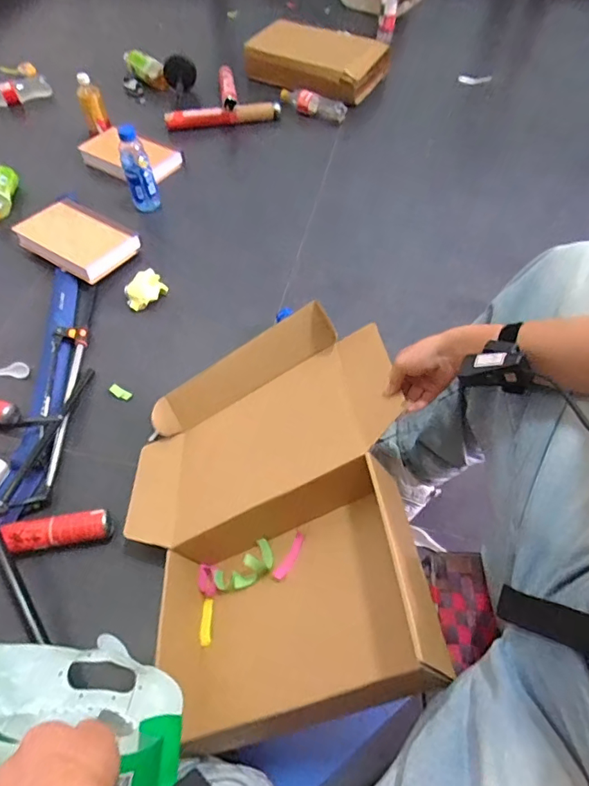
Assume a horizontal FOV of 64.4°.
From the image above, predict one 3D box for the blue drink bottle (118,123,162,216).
[{"bbox_3d":[-0.409,-0.583,1.220,0.069,0.223,0.057,-18,59,-12],"label":"blue drink bottle"}]

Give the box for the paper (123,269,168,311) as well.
[{"bbox_3d":[-0.350,-0.239,1.090,0.091,0.047,0.071,-33,63,-20],"label":"paper"}]

